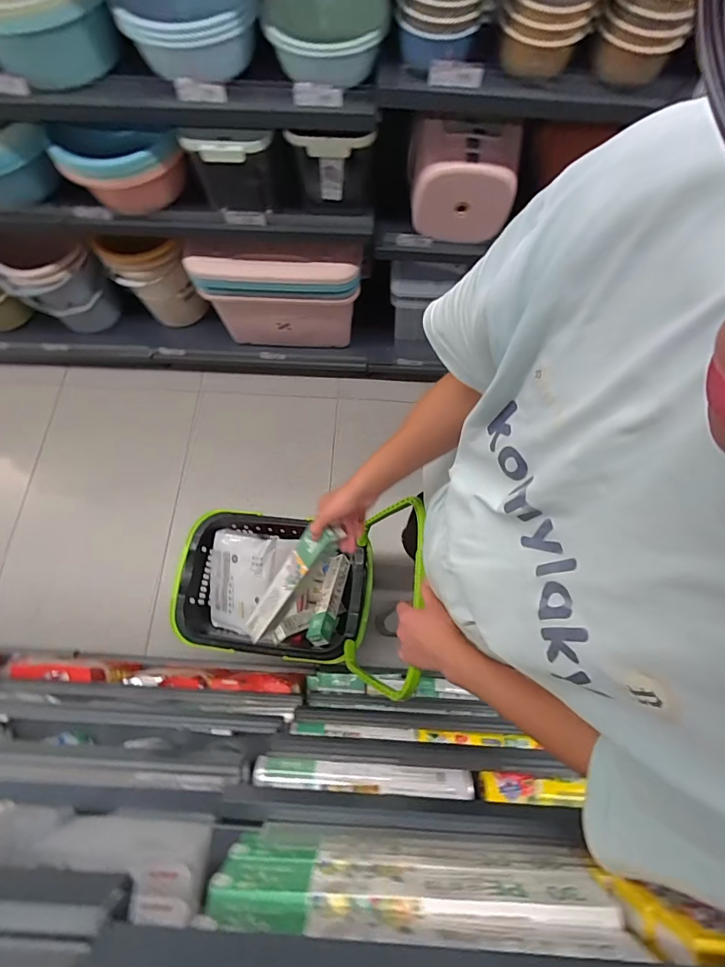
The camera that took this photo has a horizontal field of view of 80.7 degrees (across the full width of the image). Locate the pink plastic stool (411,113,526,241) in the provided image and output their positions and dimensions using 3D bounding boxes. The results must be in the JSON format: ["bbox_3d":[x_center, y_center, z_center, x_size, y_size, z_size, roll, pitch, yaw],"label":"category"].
[{"bbox_3d":[0.270,-0.828,1.167,0.271,0.234,0.207,0,71,1],"label":"pink plastic stool"}]

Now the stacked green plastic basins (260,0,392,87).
[{"bbox_3d":[-0.070,-0.949,0.901,0.258,0.094,0.245,-8,71,-2],"label":"stacked green plastic basins"}]

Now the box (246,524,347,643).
[{"bbox_3d":[-0.138,0.183,0.773,0.053,0.033,0.306,45,120,14],"label":"box"}]

